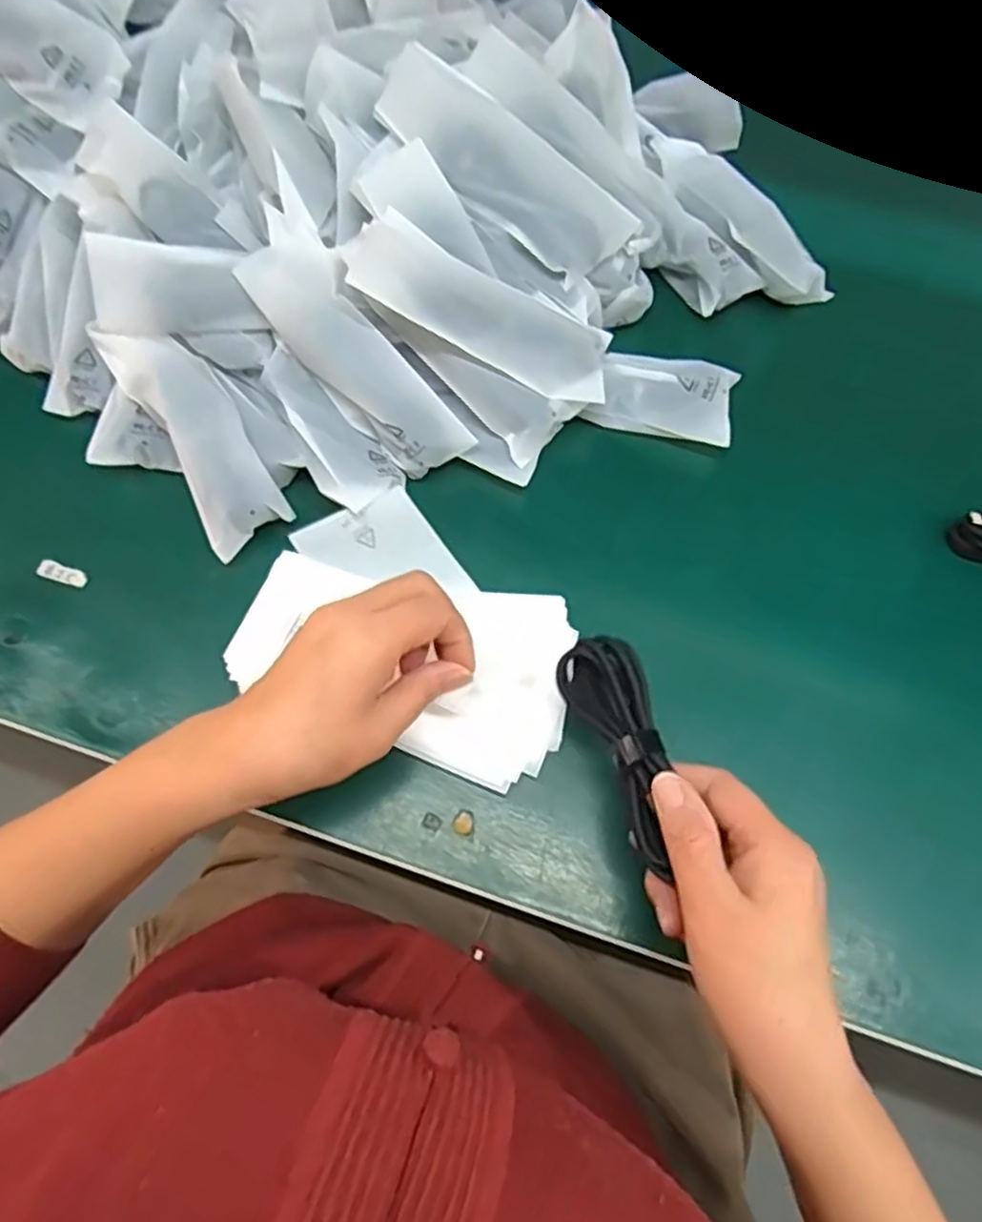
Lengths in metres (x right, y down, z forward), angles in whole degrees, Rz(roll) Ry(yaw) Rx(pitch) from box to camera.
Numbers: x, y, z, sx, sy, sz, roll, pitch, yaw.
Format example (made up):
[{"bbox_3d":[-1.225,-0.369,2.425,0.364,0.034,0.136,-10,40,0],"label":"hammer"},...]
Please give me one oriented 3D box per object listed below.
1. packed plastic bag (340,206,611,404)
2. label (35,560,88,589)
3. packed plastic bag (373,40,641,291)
[{"bbox_3d":[-0.002,-0.166,0.398,0.155,0.025,0.047,20,67,-25],"label":"packed plastic bag"},{"bbox_3d":[-0.248,-0.022,0.412,0.029,0.004,0.010,16,70,6],"label":"label"},{"bbox_3d":[0.010,-0.250,0.409,0.153,0.016,0.050,29,103,-14],"label":"packed plastic bag"}]

